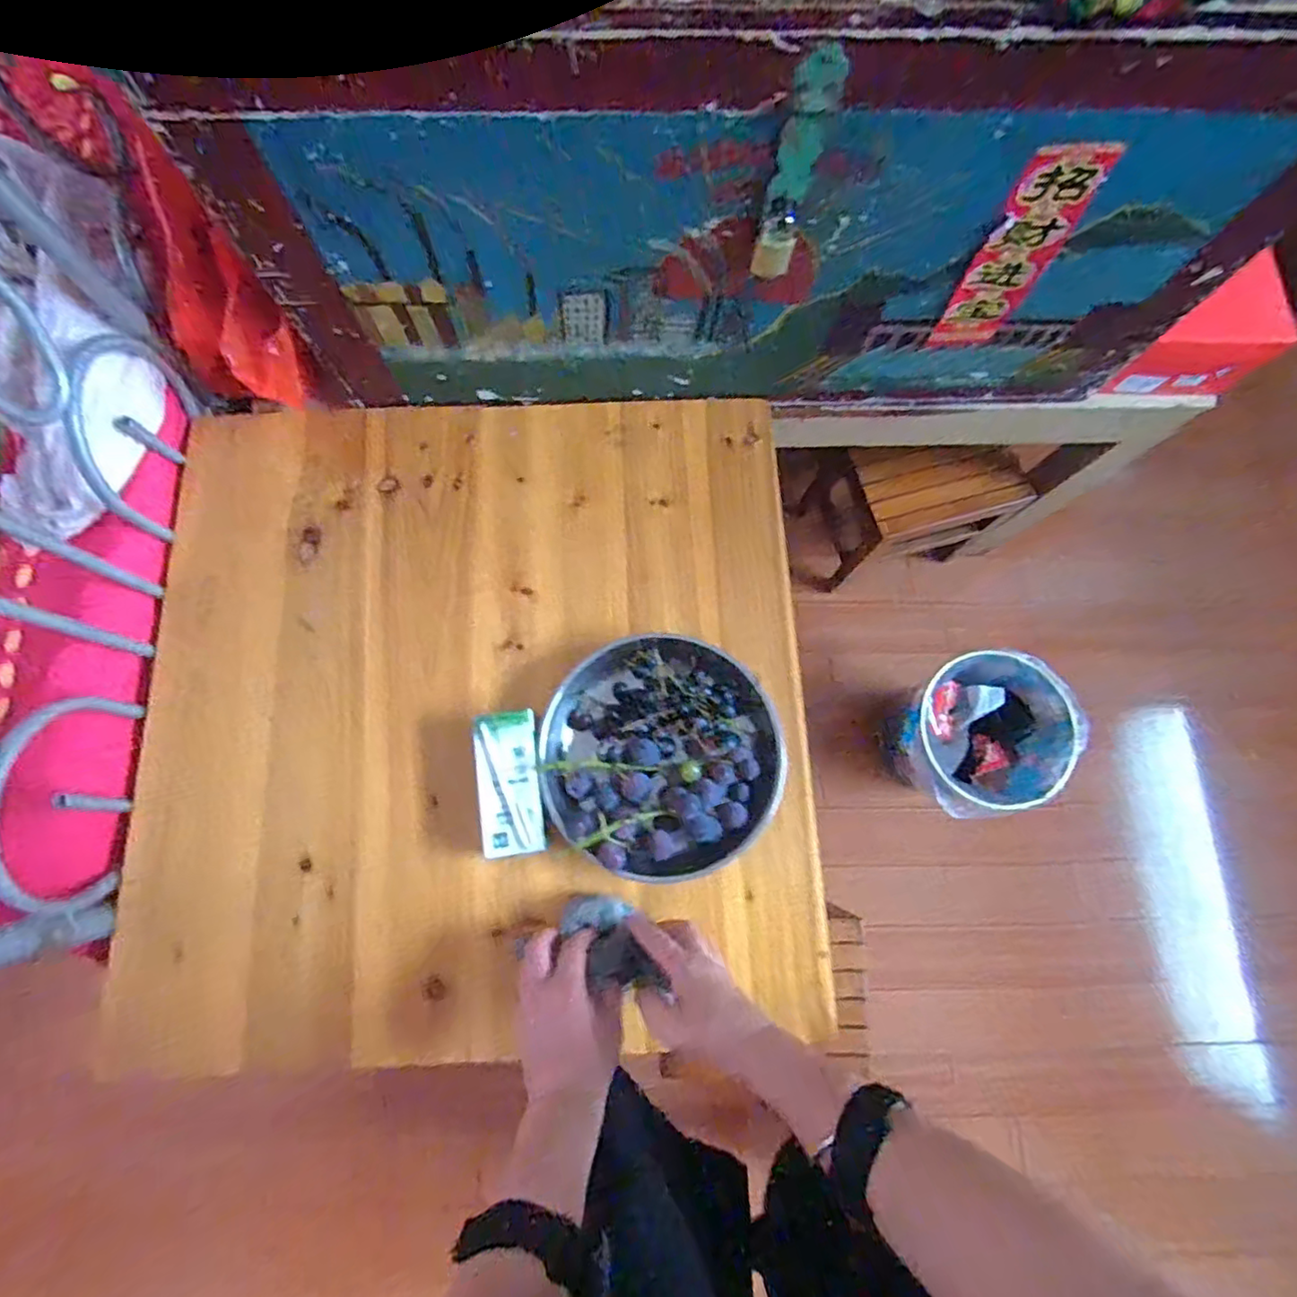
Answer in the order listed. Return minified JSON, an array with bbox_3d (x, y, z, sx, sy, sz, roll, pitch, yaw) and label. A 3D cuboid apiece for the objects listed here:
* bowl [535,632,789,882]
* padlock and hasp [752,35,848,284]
[{"bbox_3d":[0.013,0.101,0.591,0.220,0.047,0.227,0,75,-1],"label":"bowl"},{"bbox_3d":[0.109,-0.364,0.467,0.038,0.156,0.025,-4,69,-2],"label":"padlock and hasp"}]

